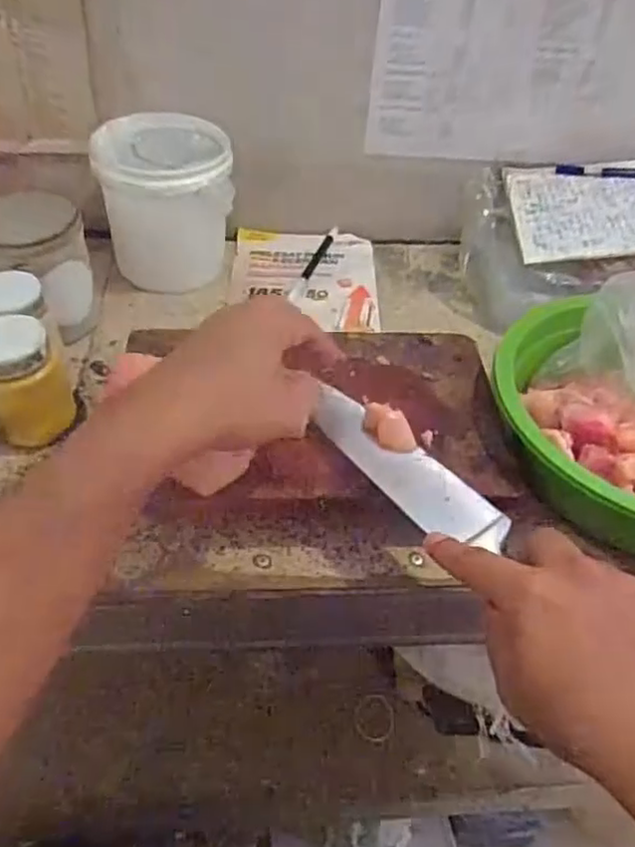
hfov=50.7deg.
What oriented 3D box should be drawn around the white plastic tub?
[{"bbox_3d":[-0.142,-0.207,0.636,0.115,0.128,0.107,-5,46,-10],"label":"white plastic tub"}]

